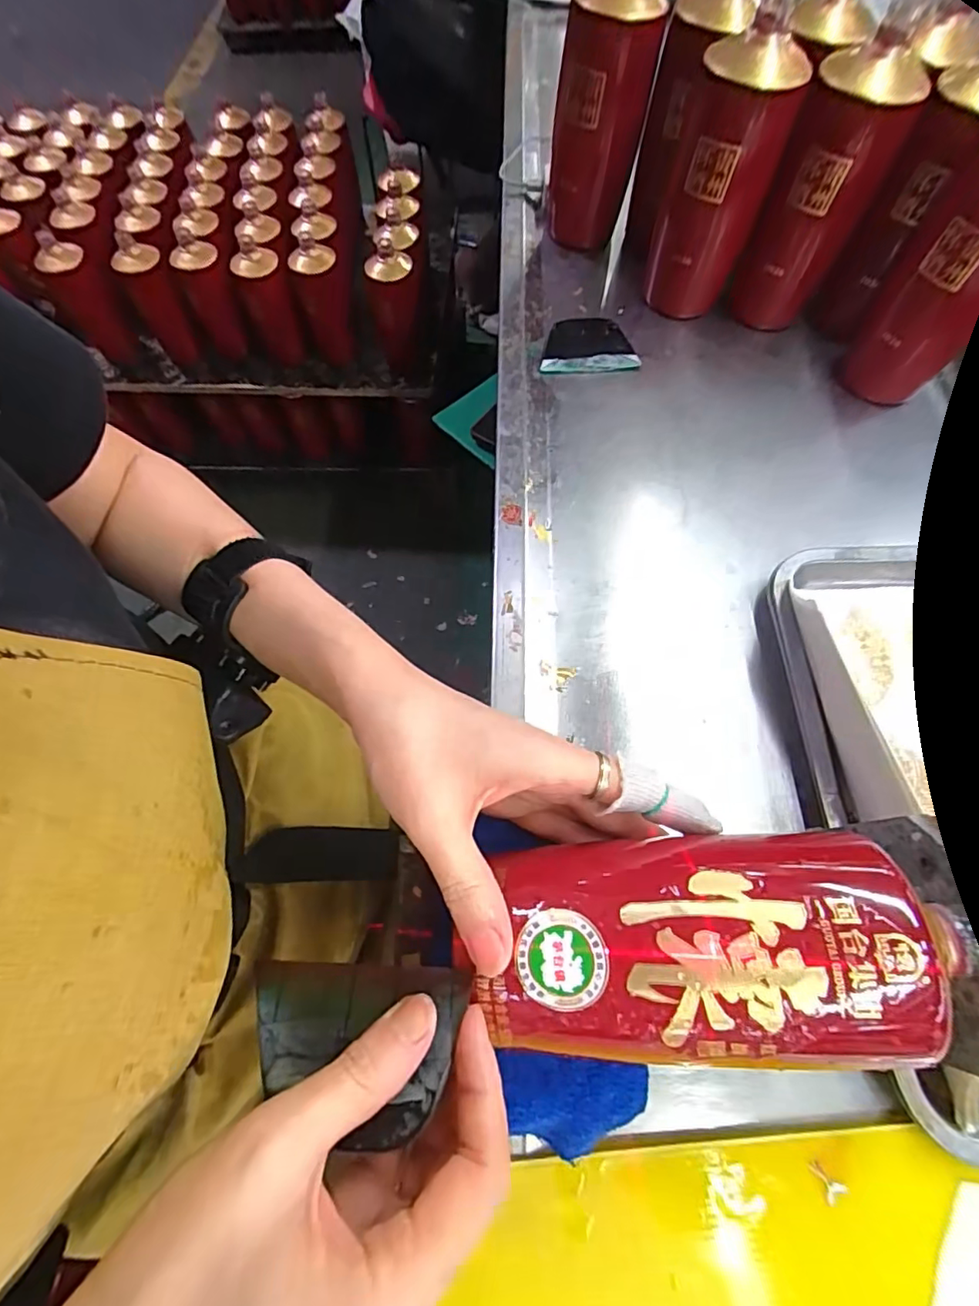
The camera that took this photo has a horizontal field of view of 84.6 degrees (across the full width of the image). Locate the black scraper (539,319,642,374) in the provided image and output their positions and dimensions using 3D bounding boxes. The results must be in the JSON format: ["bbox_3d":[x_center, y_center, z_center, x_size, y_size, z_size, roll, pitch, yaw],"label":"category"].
[{"bbox_3d":[0.092,-0.292,0.513,0.093,0.016,0.059,-6,65,-6],"label":"black scraper"}]

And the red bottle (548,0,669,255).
[{"bbox_3d":[0.110,-0.519,0.546,0.090,0.209,0.105,8,66,5],"label":"red bottle"}]

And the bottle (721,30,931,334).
[{"bbox_3d":[0.282,-0.395,0.476,0.070,0.187,0.065,-21,67,-8],"label":"bottle"}]

